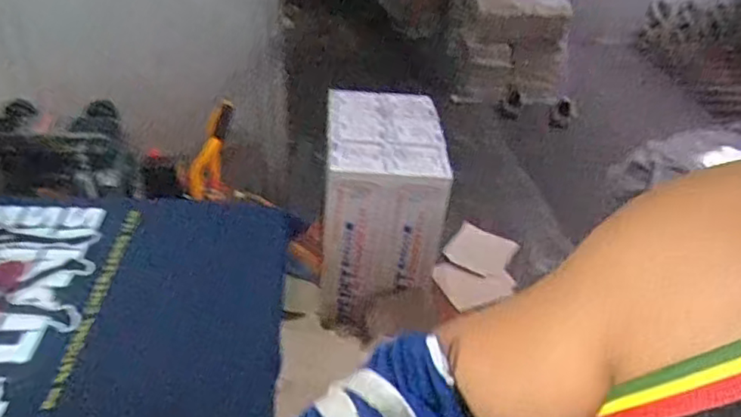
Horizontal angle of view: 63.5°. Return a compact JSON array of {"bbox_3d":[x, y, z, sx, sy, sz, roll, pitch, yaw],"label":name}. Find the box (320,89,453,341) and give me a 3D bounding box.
[{"bbox_3d":[0.028,-0.014,1.822,0.317,0.494,0.503,2,35,-3],"label":"box"}]

